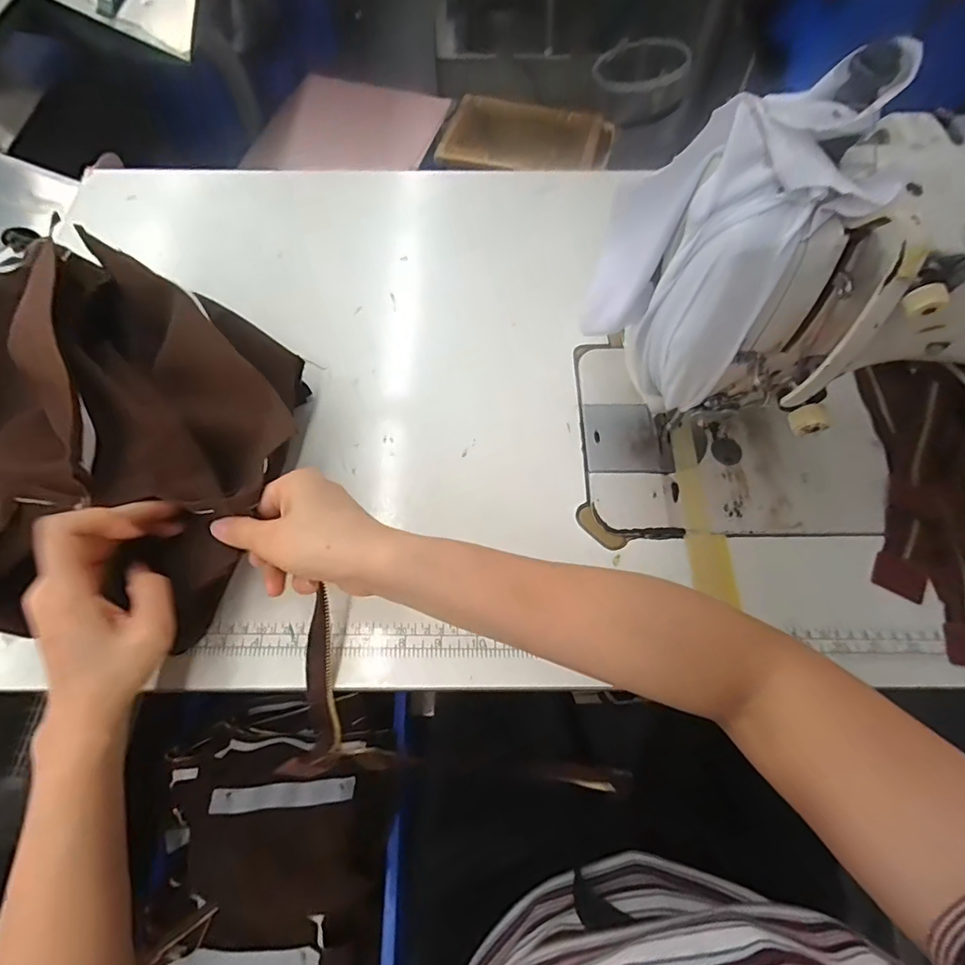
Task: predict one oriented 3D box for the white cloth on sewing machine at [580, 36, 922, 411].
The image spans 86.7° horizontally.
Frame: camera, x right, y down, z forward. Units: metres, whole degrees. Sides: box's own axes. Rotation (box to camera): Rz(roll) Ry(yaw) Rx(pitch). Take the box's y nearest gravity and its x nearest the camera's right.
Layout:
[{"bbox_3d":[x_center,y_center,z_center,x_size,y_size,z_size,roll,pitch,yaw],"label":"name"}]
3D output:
[{"bbox_3d":[0.113,-0.117,0.266,0.103,0.152,0.084,17,66,9],"label":"white cloth on sewing machine"}]

